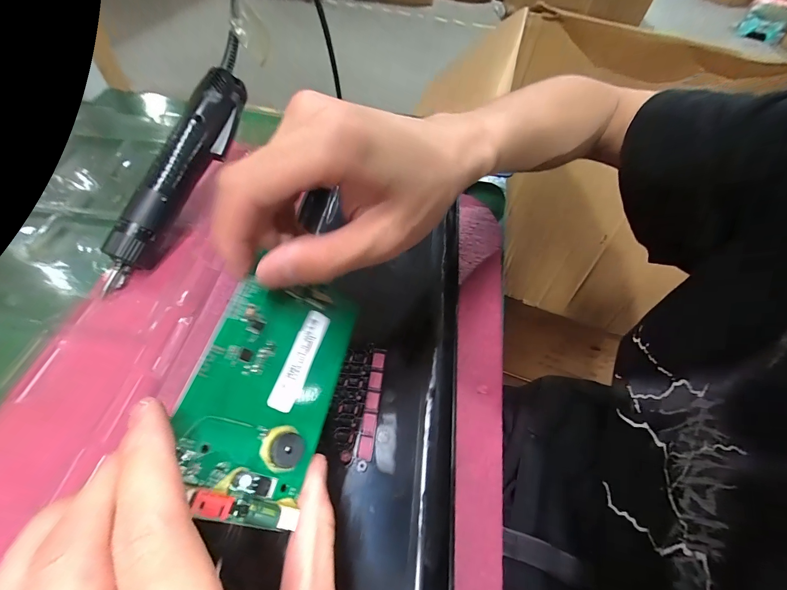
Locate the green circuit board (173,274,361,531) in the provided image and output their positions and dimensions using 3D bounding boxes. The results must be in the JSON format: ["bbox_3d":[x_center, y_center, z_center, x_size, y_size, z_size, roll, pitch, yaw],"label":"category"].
[{"bbox_3d":[-0.051,0.037,0.151,0.062,0.008,0.102,33,55,-31],"label":"green circuit board"}]

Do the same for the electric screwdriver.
[{"bbox_3d":[-0.186,-0.104,0.300,0.029,0.030,0.212,21,78,9],"label":"electric screwdriver"}]

